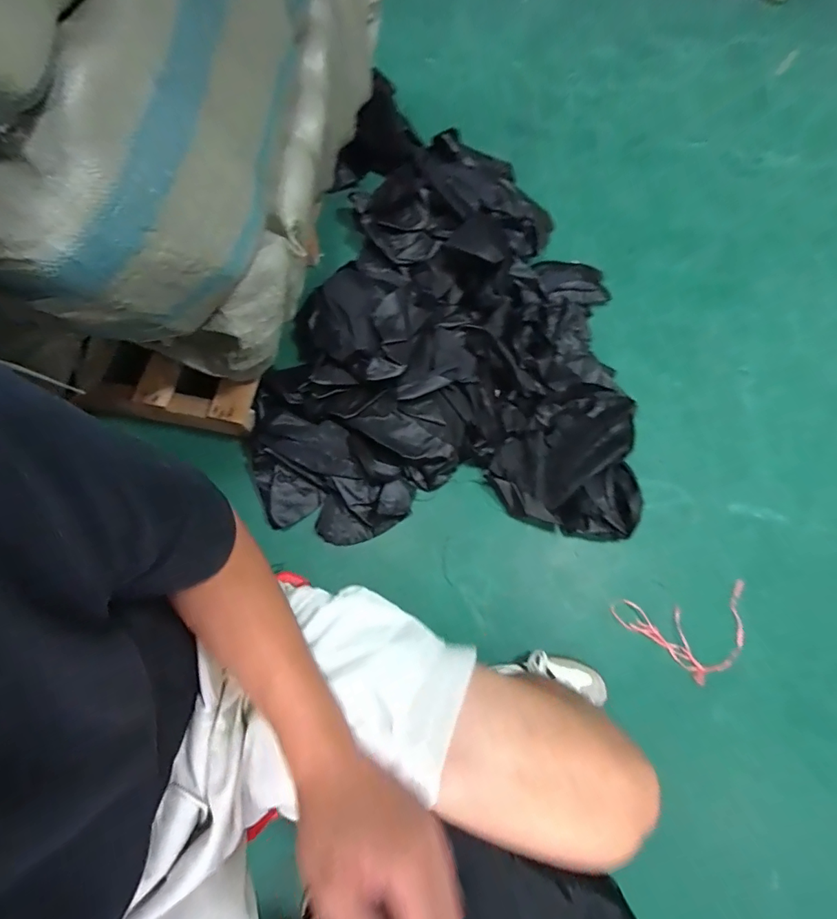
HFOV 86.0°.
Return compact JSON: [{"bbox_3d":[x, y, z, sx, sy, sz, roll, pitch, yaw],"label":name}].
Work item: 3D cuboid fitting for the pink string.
[{"bbox_3d":[0.556,0.363,0.922,0.288,0.021,0.172,-6,73,-4],"label":"pink string"}]

